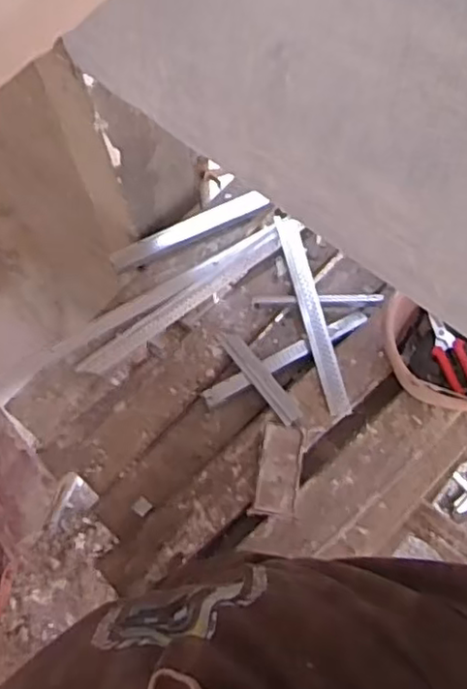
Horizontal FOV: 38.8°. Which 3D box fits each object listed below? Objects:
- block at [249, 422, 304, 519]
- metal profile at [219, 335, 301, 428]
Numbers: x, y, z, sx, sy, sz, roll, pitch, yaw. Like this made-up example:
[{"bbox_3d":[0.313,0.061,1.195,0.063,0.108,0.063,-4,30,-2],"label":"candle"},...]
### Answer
[{"bbox_3d":[0.078,0.213,1.119,0.068,0.018,0.154,10,70,6],"label":"block"},{"bbox_3d":[0.046,0.057,1.214,0.033,0.017,0.237,-31,52,-9],"label":"metal profile"}]

